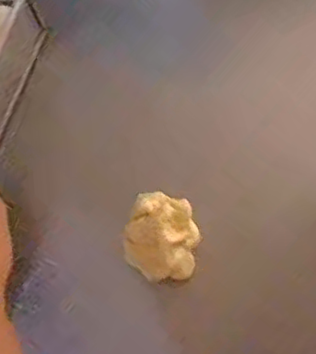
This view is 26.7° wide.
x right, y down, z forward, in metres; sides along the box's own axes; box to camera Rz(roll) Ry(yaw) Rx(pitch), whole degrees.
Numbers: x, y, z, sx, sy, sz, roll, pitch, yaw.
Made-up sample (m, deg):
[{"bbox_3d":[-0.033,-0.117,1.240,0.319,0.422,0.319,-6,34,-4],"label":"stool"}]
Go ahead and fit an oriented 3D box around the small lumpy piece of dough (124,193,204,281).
[{"bbox_3d":[0.003,0.036,0.409,0.044,0.018,0.050,12,76,8],"label":"small lumpy piece of dough"}]

